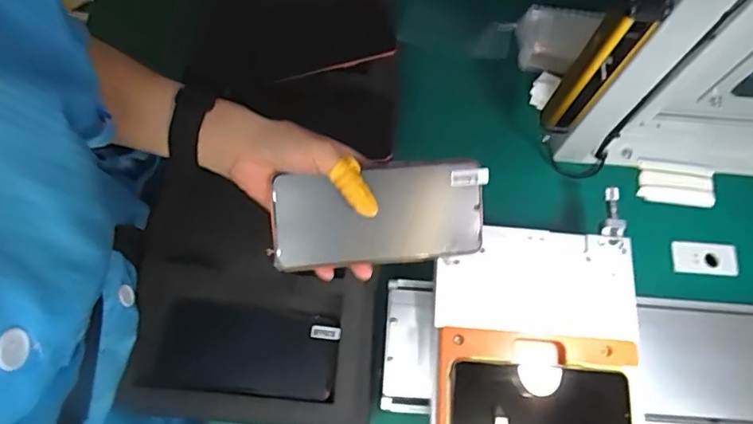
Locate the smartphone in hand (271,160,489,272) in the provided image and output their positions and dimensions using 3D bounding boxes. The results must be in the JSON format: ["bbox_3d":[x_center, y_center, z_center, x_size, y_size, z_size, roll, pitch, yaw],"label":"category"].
[{"bbox_3d":[0.004,0.002,0.411,0.160,0.011,0.075,-3,96,-8],"label":"smartphone in hand"}]

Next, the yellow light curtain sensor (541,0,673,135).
[{"bbox_3d":[0.198,-0.128,0.495,0.037,0.206,0.032,37,75,10],"label":"yellow light curtain sensor"}]

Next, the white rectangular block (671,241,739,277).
[{"bbox_3d":[0.407,0.058,0.673,0.079,0.008,0.039,4,72,0],"label":"white rectangular block"}]

